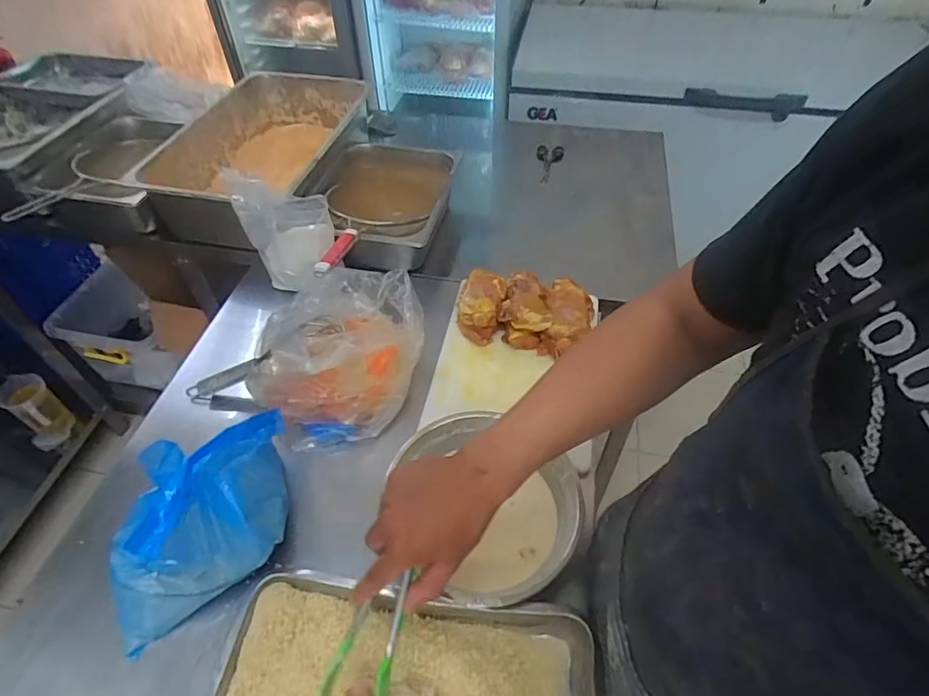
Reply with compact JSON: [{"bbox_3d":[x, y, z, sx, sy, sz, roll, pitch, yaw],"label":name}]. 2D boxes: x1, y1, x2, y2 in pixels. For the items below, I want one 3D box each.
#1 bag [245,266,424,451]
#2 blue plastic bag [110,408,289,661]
[{"bbox_3d":[-0.179,0.011,0.715,0.235,0.167,0.171,-9,50,-8],"label":"bag"},{"bbox_3d":[-0.288,0.178,0.567,0.127,0.187,0.257,34,57,26],"label":"blue plastic bag"}]

